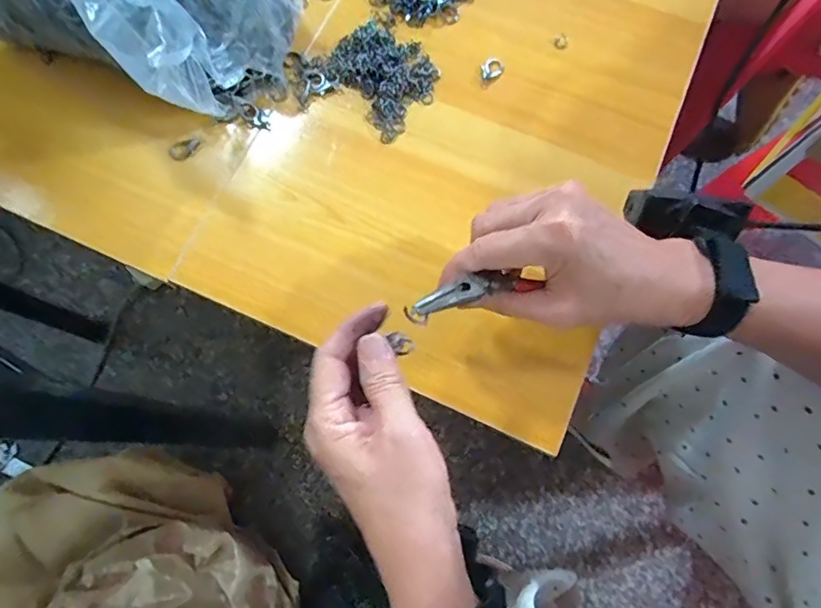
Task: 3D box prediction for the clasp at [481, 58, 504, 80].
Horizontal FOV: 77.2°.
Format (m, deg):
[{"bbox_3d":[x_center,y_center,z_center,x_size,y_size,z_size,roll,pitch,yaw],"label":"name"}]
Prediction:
[{"bbox_3d":[0.065,-0.189,0.414,0.019,0.004,0.015,-39,77,-10],"label":"clasp"}]

